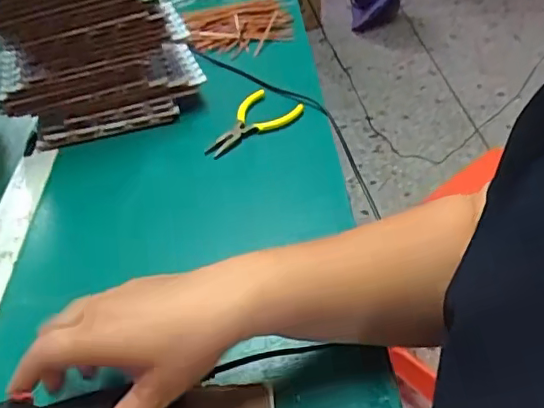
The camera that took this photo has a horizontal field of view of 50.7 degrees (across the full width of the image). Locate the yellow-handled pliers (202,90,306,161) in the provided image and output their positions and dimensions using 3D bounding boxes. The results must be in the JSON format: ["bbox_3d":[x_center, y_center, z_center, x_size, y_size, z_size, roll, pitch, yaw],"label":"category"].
[{"bbox_3d":[-0.029,-0.093,0.631,0.120,0.015,0.064,-29,46,-26],"label":"yellow-handled pliers"}]

